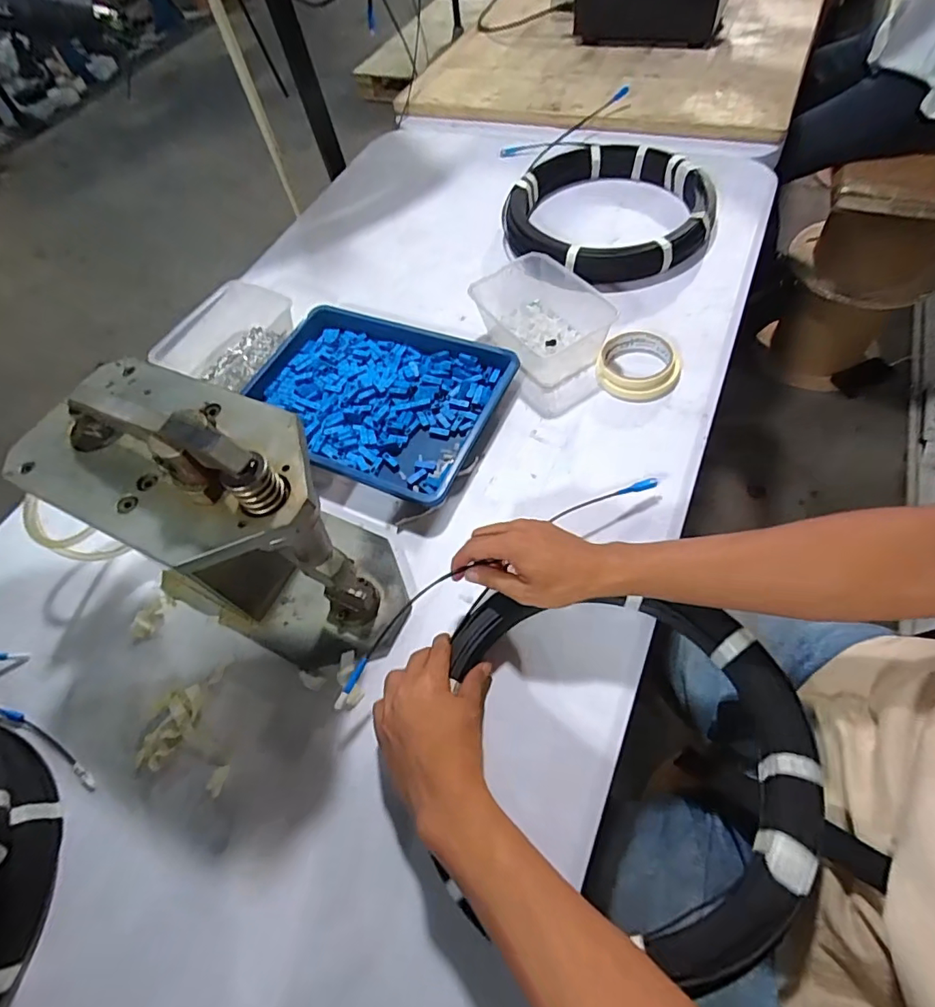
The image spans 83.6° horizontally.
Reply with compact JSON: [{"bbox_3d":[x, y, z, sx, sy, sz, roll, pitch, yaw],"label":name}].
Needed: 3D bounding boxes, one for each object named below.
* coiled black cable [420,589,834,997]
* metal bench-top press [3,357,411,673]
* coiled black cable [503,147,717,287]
[{"bbox_3d":[0.129,0.194,0.407,0.283,0.048,0.261,-2,59,3],"label":"coiled black cable"},{"bbox_3d":[-0.201,0.002,0.454,0.258,0.264,0.160,20,64,19],"label":"metal bench-top press"},{"bbox_3d":[0.210,-0.453,0.793,0.300,0.050,0.313,5,59,11],"label":"coiled black cable"}]

